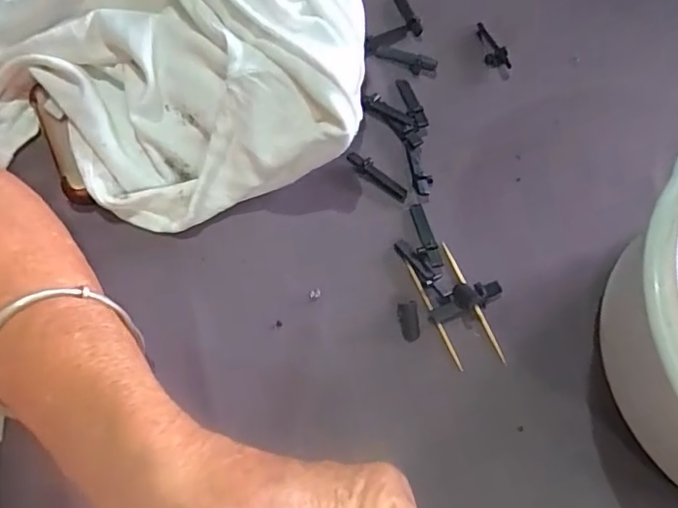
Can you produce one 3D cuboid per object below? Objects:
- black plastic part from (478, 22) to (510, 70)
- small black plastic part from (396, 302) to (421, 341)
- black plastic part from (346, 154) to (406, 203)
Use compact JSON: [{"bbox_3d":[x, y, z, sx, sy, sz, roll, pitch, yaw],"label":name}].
[{"bbox_3d":[0.086,-0.117,0.306,0.012,0.007,0.032,-10,68,-3],"label":"black plastic part"},{"bbox_3d":[0.032,0.030,0.248,0.009,0.006,0.017,-10,68,-3],"label":"small black plastic part"},{"bbox_3d":[0.020,-0.039,0.277,0.036,0.006,0.007,40,74,15],"label":"black plastic part"}]

